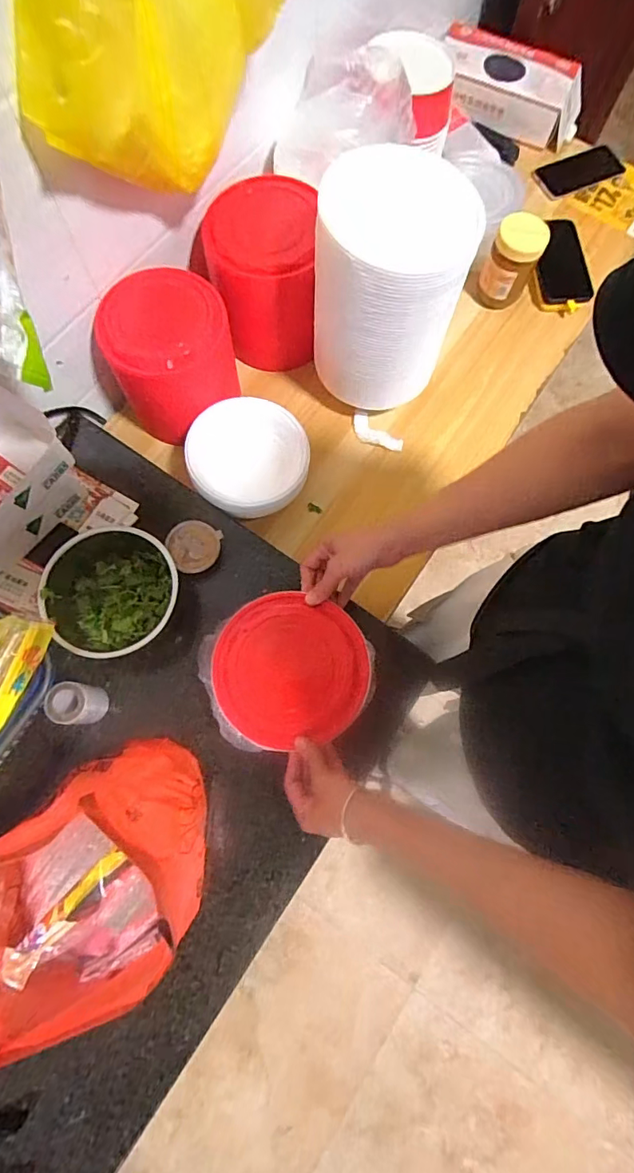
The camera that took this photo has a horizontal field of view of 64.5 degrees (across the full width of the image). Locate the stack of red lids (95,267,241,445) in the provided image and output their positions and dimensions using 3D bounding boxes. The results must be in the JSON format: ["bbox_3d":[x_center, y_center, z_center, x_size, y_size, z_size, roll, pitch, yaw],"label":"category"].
[{"bbox_3d":[-0.183,-0.293,0.652,0.152,0.152,0.147,-9,75,-5],"label":"stack of red lids"}]

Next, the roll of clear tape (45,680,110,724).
[{"bbox_3d":[-0.253,0.127,0.541,0.044,0.069,0.044,1,74,-2],"label":"roll of clear tape"}]

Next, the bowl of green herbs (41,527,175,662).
[{"bbox_3d":[-0.234,0.011,0.566,0.132,0.070,0.138,1,74,-2],"label":"bowl of green herbs"}]

